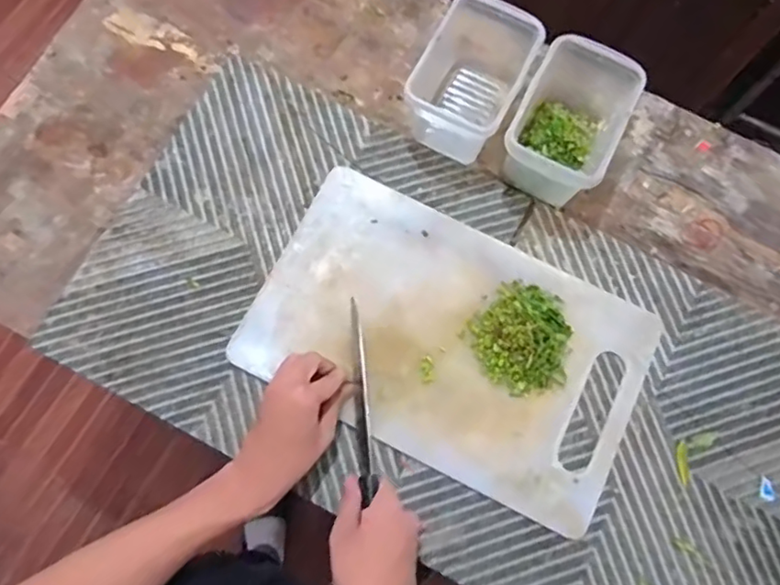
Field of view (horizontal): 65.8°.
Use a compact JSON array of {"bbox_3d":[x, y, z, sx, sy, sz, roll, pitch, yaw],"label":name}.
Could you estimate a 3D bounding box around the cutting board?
[{"bbox_3d":[0.063,0.047,0.625,0.393,0.018,0.243,26,77,5],"label":"cutting board"}]

